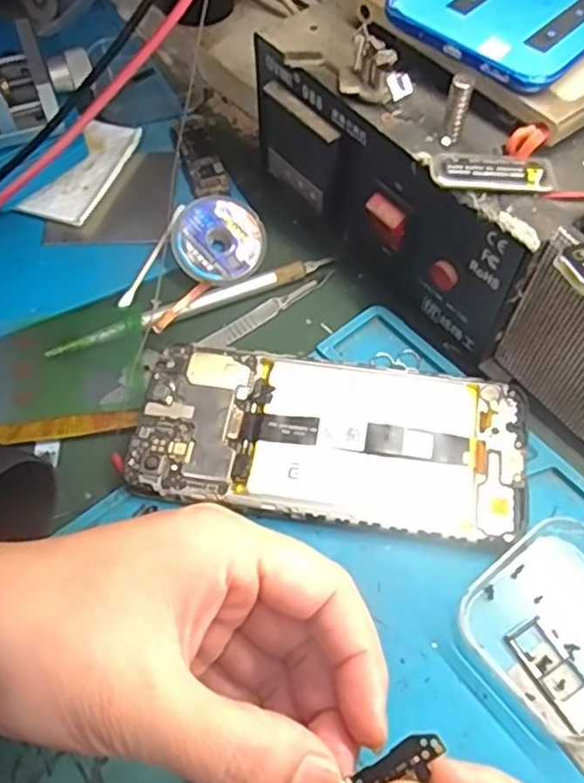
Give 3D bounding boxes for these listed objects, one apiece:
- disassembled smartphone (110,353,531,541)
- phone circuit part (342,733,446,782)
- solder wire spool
[{"bbox_3d":[0.016,0.020,0.286,0.161,0.013,0.072,6,59,4],"label":"disassembled smartphone"},{"bbox_3d":[0.022,0.105,0.181,0.043,0.004,0.008,-42,63,9],"label":"phone circuit part"},{"bbox_3d":[-0.037,-0.075,0.339,0.045,0.012,0.045,0,87,3],"label":"solder wire spool"}]

